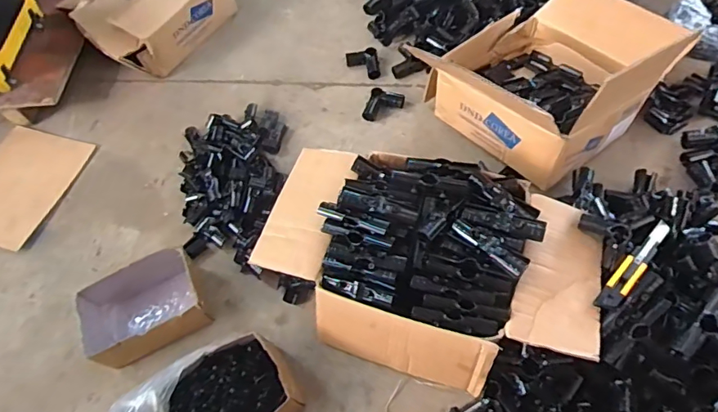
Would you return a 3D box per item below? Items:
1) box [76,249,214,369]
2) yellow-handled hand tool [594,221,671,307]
[{"bbox_3d":[-0.409,0.198,0.900,0.232,0.091,0.157,-29,61,-9],"label":"box"},{"bbox_3d":[0.439,0.092,0.762,0.033,0.013,0.189,38,71,24],"label":"yellow-handled hand tool"}]

